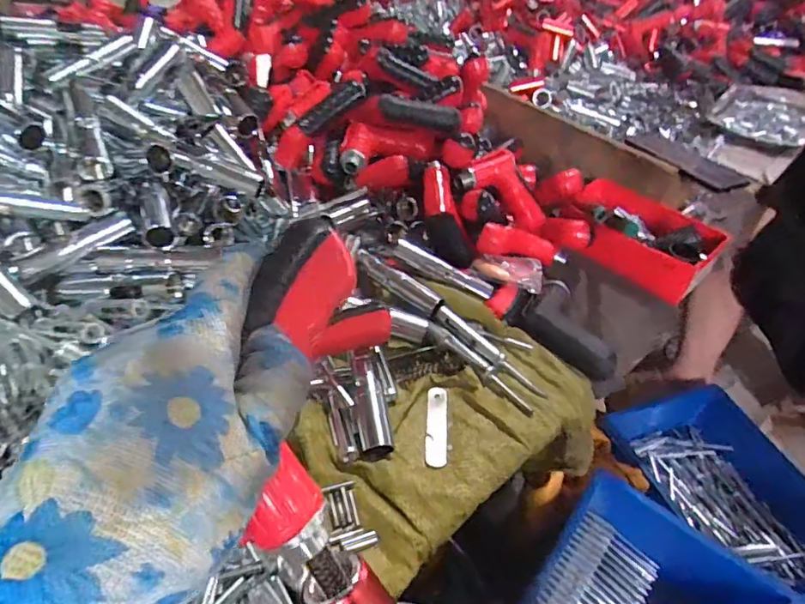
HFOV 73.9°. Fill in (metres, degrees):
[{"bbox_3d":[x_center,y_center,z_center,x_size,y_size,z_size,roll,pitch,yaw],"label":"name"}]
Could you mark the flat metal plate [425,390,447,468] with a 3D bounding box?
[{"bbox_3d":[0.032,0.116,0.505,0.019,0.004,0.086,6,43,0],"label":"flat metal plate"}]

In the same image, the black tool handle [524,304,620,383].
[{"bbox_3d":[0.177,0.037,0.569,0.029,0.032,0.110,-30,53,-33],"label":"black tool handle"}]

